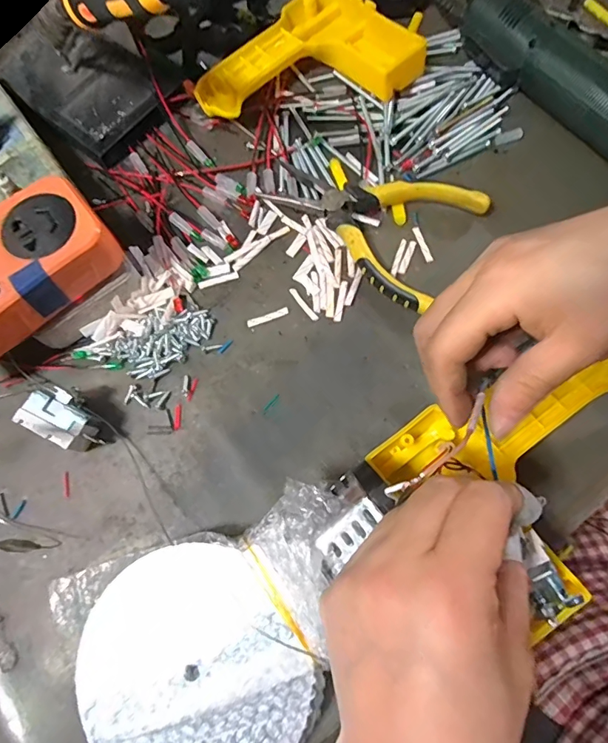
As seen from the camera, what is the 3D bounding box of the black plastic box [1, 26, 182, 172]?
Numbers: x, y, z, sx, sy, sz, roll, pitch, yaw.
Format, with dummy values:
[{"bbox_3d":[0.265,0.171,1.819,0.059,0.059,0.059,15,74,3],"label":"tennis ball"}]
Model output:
[{"bbox_3d":[-0.167,-0.223,0.346,0.123,0.021,0.085,40,79,13],"label":"black plastic box"}]

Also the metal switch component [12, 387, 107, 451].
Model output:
[{"bbox_3d":[-0.139,0.028,0.263,0.040,0.034,0.028,28,76,10],"label":"metal switch component"}]

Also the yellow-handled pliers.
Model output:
[{"bbox_3d":[0.046,-0.113,0.304,0.141,0.018,0.090,37,78,12],"label":"yellow-handled pliers"}]

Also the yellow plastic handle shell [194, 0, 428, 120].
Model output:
[{"bbox_3d":[-0.003,-0.253,0.342,0.163,0.031,0.117,-11,73,-1],"label":"yellow plastic handle shell"}]

